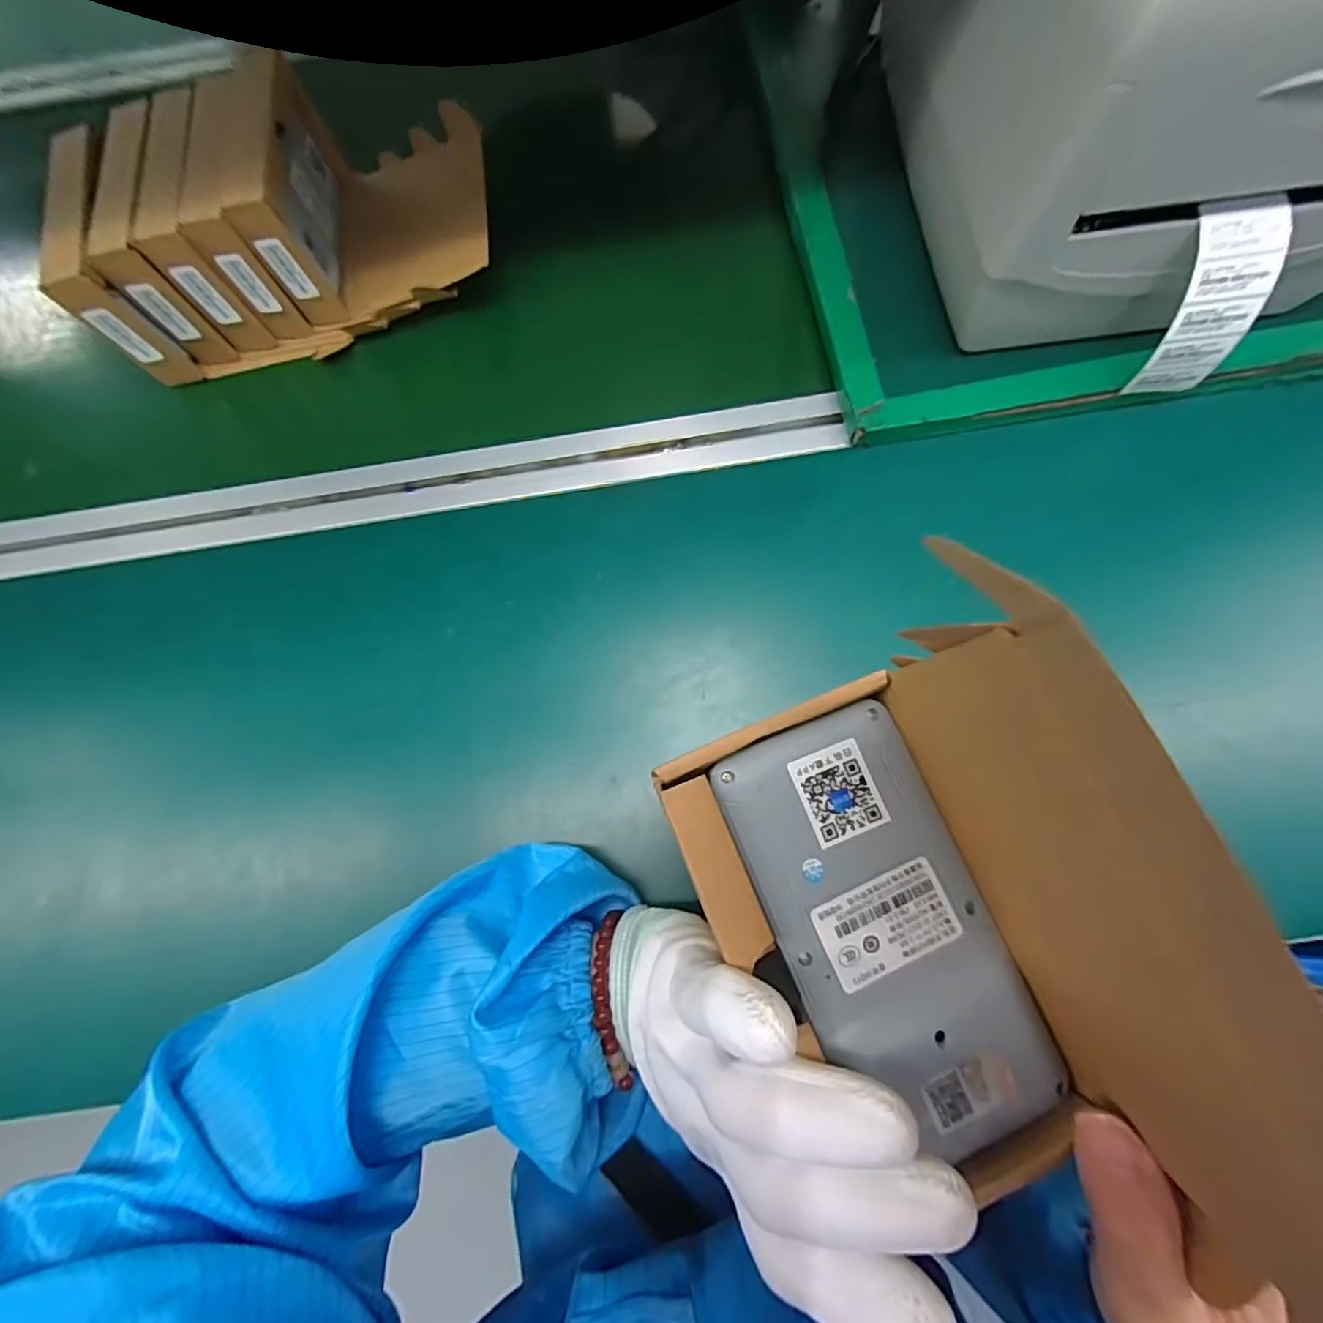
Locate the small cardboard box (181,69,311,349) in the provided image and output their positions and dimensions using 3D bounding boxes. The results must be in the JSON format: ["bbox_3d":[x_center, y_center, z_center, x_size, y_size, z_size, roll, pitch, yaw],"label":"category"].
[{"bbox_3d":[-0.257,-0.284,0.364,0.029,0.079,0.120,-10,75,-2],"label":"small cardboard box"}]

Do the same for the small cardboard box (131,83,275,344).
[{"bbox_3d":[-0.283,-0.274,0.365,0.030,0.077,0.113,-10,75,-2],"label":"small cardboard box"}]

